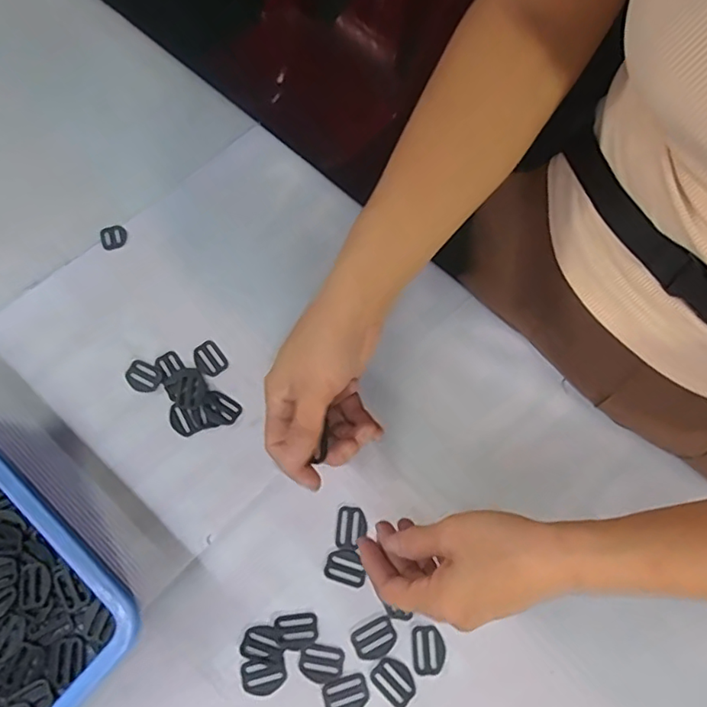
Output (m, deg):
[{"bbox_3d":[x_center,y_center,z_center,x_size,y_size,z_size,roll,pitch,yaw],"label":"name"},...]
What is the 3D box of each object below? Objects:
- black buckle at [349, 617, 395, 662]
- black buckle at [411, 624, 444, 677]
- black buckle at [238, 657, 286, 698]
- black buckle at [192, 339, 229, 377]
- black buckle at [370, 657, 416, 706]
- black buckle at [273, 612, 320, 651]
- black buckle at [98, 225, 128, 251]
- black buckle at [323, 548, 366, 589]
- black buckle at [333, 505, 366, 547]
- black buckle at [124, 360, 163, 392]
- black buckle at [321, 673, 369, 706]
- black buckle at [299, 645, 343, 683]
[{"bbox_3d":[0.016,0.213,0.413,0.032,0.004,0.024,-24,71,-11],"label":"black buckle"},{"bbox_3d":[0.055,0.218,0.408,0.024,0.005,0.033,-3,68,-3],"label":"black buckle"},{"bbox_3d":[-0.066,0.237,0.407,0.032,0.004,0.024,-10,69,-5],"label":"black buckle"},{"bbox_3d":[-0.130,0.005,0.497,0.025,0.004,0.035,-36,73,-14],"label":"black buckle"},{"bbox_3d":[0.030,0.240,0.406,0.032,0.004,0.025,41,73,13],"label":"black buckle"},{"bbox_3d":[-0.043,0.210,0.419,0.032,0.004,0.024,-9,69,-5],"label":"black buckle"},{"bbox_3d":[-0.235,-0.113,0.543,0.026,0.010,0.024,1,68,-1],"label":"black buckle"},{"bbox_3d":[-0.006,0.167,0.433,0.031,0.004,0.026,18,69,6],"label":"black buckle"},{"bbox_3d":[-0.002,0.138,0.443,0.025,0.004,0.031,9,68,2],"label":"black buckle"},{"bbox_3d":[-0.186,0.020,0.490,0.034,0.004,0.025,31,71,10],"label":"black buckle"},{"bbox_3d":[-0.005,0.247,0.401,0.032,0.004,0.024,-16,70,-8],"label":"black buckle"},{"bbox_3d":[-0.024,0.229,0.410,0.031,0.004,0.024,9,68,2],"label":"black buckle"}]

